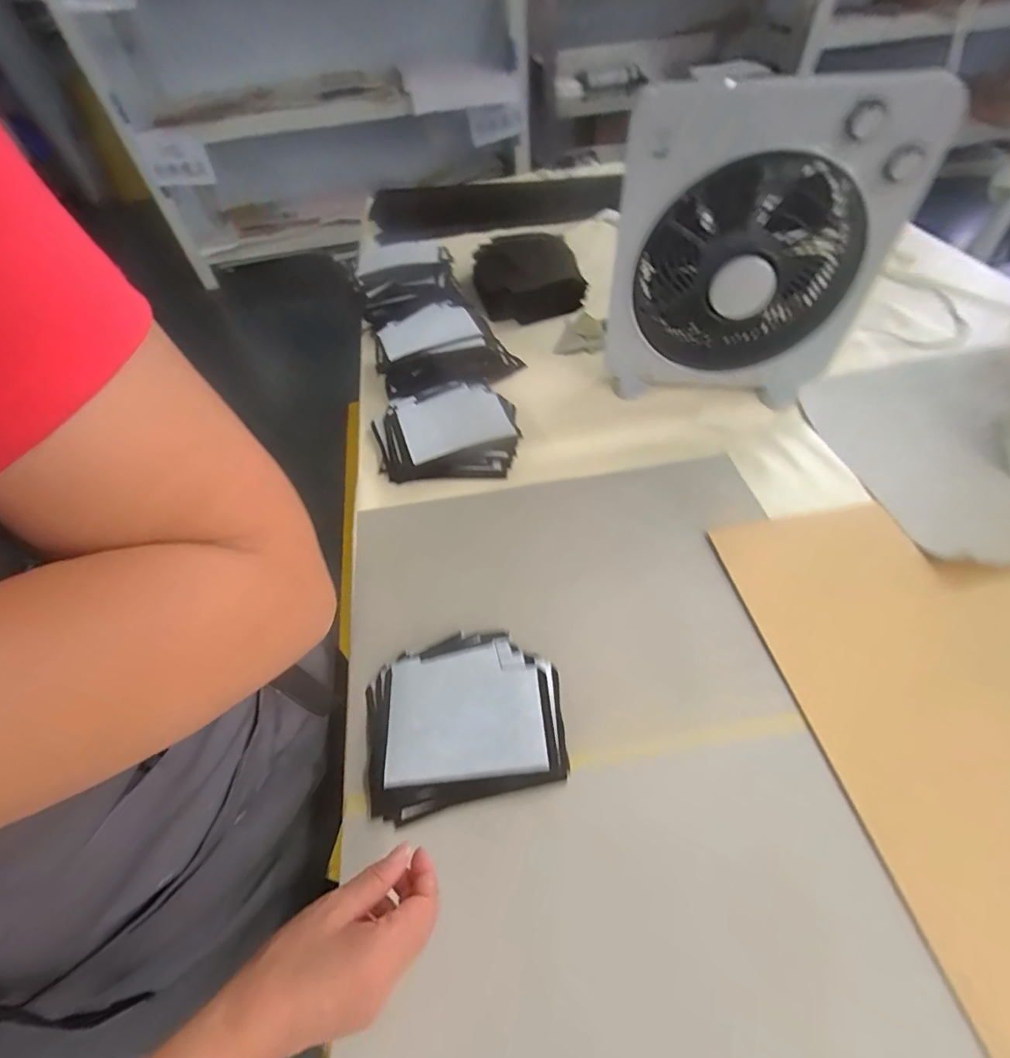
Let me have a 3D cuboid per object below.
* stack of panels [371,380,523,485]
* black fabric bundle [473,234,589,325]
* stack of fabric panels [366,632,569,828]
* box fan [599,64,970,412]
[{"bbox_3d":[-0.091,-0.154,0.738,0.219,0.059,0.176,-5,52,2],"label":"stack of panels"},{"bbox_3d":[0.043,-0.518,0.976,0.203,0.099,0.202,-10,52,-2],"label":"black fabric bundle"},{"bbox_3d":[-0.042,0.190,0.487,0.193,0.021,0.158,-13,52,-4],"label":"stack of fabric panels"},{"bbox_3d":[0.311,-0.351,0.642,0.324,0.370,0.131,17,56,18],"label":"box fan"}]

